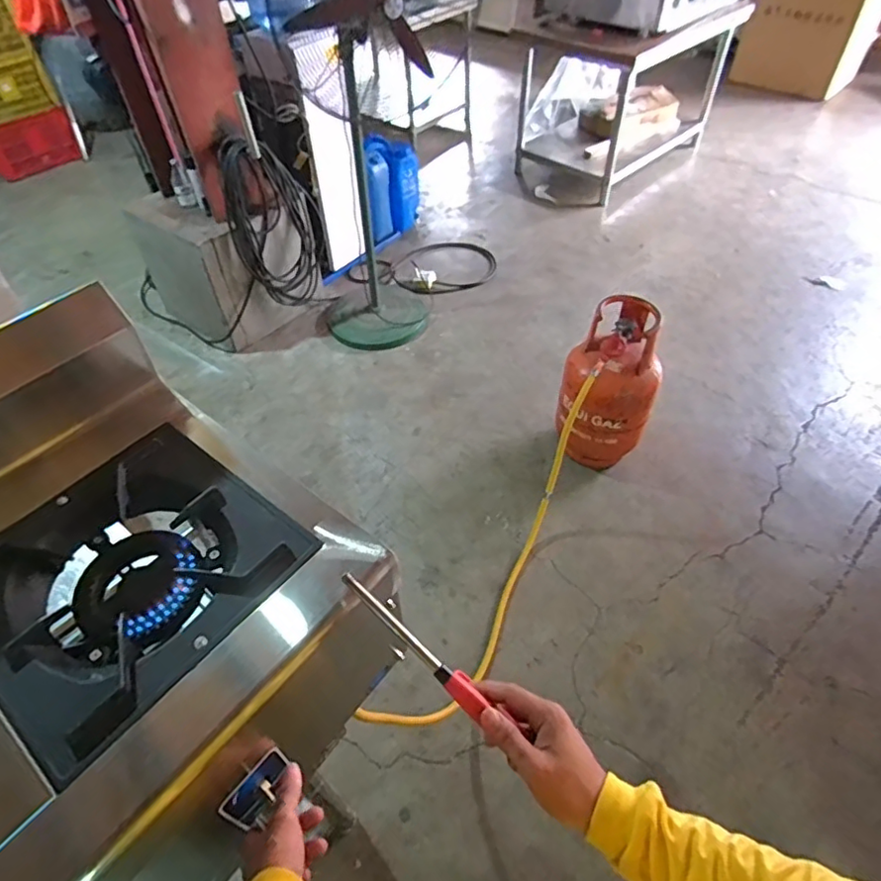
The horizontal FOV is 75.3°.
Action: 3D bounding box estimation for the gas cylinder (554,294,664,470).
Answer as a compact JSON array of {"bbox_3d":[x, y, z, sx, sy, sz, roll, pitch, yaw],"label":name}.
[{"bbox_3d":[0.530,-0.164,1.803,0.278,0.539,0.261,16,52,14],"label":"gas cylinder"}]

